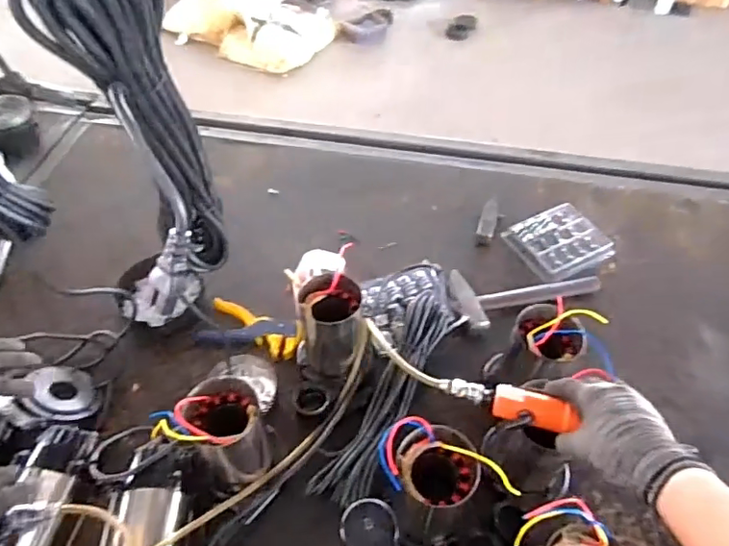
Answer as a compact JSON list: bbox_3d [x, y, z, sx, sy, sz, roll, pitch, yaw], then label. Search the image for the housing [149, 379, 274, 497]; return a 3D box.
[{"bbox_3d":[-0.179,0.209,0.691,0.109,0.139,0.102,1,50,-1],"label":"housing"}]

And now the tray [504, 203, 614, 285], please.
[{"bbox_3d":[0.386,-0.061,1.066,0.172,0.032,0.153,-27,56,-22],"label":"tray"}]

